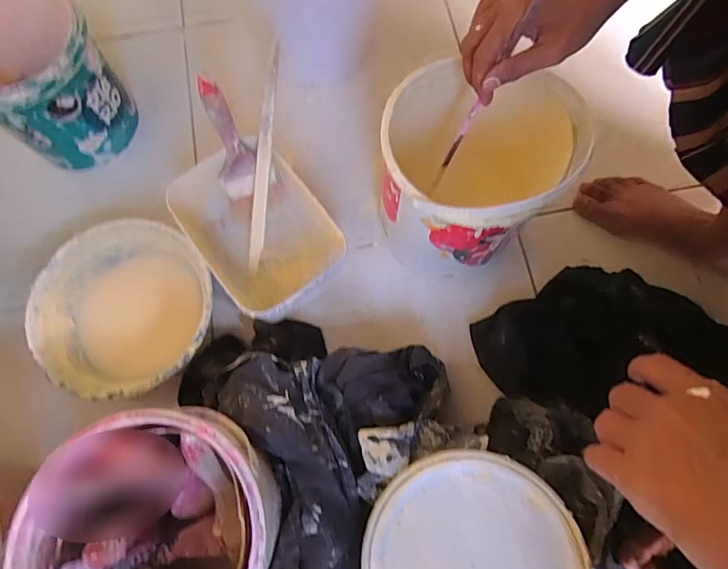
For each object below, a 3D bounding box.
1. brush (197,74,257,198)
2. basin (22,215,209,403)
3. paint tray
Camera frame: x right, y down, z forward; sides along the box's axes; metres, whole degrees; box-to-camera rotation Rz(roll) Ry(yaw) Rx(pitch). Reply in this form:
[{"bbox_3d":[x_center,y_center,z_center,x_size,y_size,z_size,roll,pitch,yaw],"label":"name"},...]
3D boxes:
[{"bbox_3d":[-0.154,-0.164,0.514,0.044,0.138,0.014,-15,42,-6],"label":"brush"},{"bbox_3d":[-0.269,0.028,0.525,0.192,0.065,0.193,0,72,0],"label":"basin"},{"bbox_3d":[-0.122,-0.061,0.543,0.148,0.087,0.191,-40,77,-12],"label":"paint tray"}]

